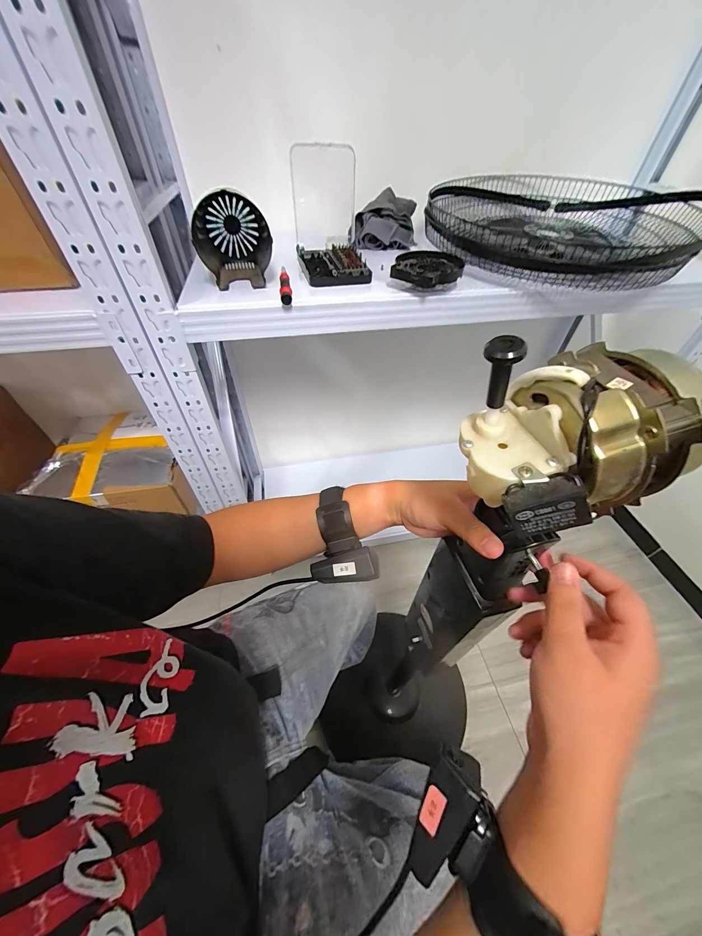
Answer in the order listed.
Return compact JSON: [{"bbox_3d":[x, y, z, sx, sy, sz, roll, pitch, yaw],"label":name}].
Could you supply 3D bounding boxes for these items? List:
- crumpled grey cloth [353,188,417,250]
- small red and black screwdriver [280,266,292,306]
[{"bbox_3d":[0.073,-0.541,0.703,0.137,0.076,0.127,5,48,3],"label":"crumpled grey cloth"},{"bbox_3d":[-0.105,-0.292,0.512,0.016,0.019,0.108,-6,48,-8],"label":"small red and black screwdriver"}]

